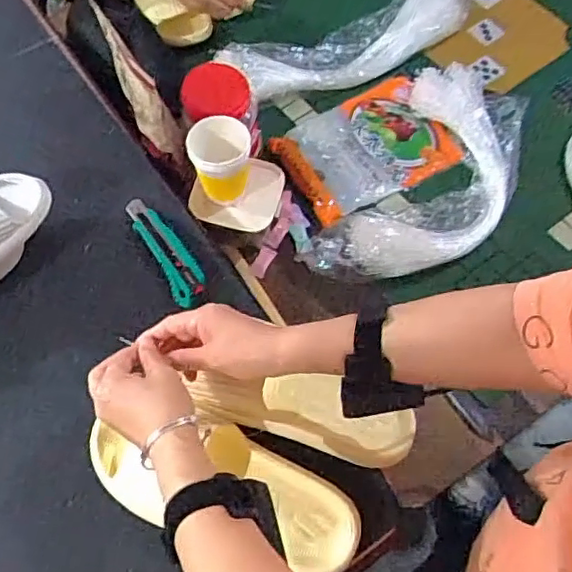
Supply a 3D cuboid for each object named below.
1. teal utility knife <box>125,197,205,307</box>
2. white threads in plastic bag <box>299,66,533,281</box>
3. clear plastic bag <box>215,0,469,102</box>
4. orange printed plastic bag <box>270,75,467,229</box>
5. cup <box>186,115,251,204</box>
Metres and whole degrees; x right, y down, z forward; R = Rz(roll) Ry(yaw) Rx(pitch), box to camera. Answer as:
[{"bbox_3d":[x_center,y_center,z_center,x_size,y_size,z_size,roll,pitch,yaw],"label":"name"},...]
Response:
[{"bbox_3d":[-0.140,-0.045,0.700,0.038,0.016,0.154,-31,68,-14],"label":"teal utility knife"},{"bbox_3d":[0.201,-0.153,0.810,0.189,0.083,0.384,29,68,13],"label":"white threads in plastic bag"},{"bbox_3d":[0.105,-0.380,0.950,0.416,0.049,0.117,-25,67,-11],"label":"clear plastic bag"},{"bbox_3d":[0.113,-0.202,0.884,0.226,0.019,0.175,-27,67,-12],"label":"orange printed plastic bag"},{"bbox_3d":[-0.079,-0.149,0.751,0.070,0.090,0.074,6,65,3],"label":"cup"}]

